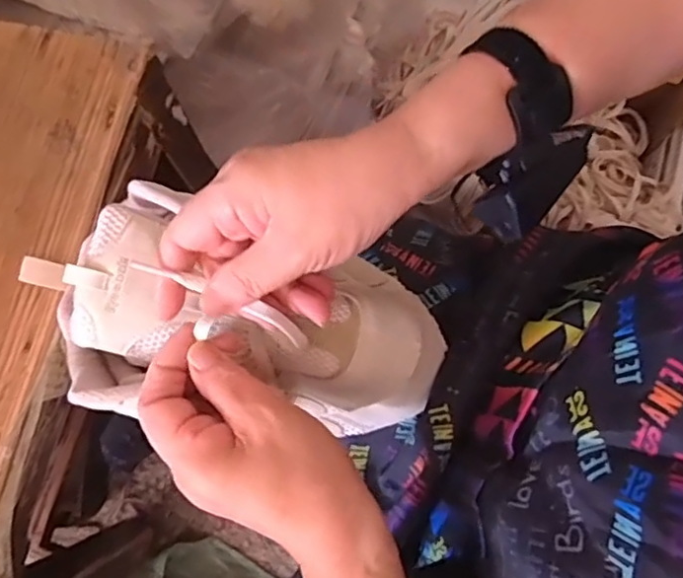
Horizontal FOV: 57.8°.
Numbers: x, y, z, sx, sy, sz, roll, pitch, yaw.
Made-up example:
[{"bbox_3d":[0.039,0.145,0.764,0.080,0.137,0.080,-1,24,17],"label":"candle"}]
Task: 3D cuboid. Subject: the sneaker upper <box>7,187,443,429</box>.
[{"bbox_3d":[-0.056,0.019,0.361,0.251,0.101,0.122,14,79,-10],"label":"sneaker upper"}]

